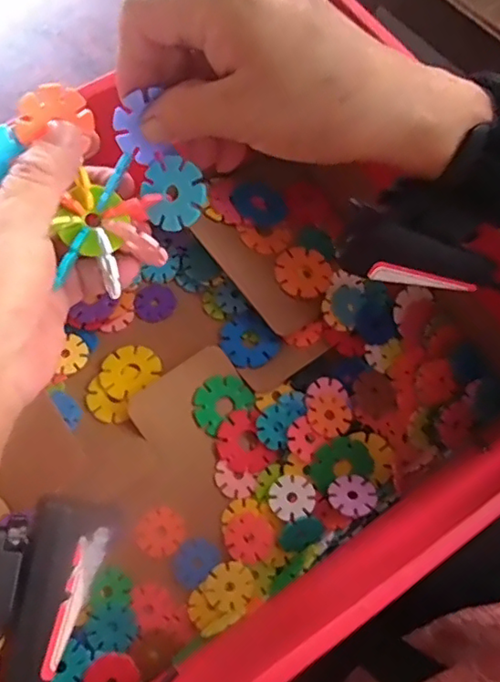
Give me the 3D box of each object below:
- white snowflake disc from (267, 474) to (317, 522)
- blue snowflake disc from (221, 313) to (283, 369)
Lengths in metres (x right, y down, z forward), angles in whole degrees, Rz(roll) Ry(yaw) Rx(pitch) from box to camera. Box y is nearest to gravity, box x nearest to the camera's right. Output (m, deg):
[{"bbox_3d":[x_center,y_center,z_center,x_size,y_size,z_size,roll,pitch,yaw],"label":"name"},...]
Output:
[{"bbox_3d":[0.029,0.107,0.389,0.030,0.005,0.030,0,67,0],"label":"white snowflake disc"},{"bbox_3d":[-0.001,-0.001,0.423,0.037,0.006,0.043,-39,67,-3],"label":"blue snowflake disc"}]

